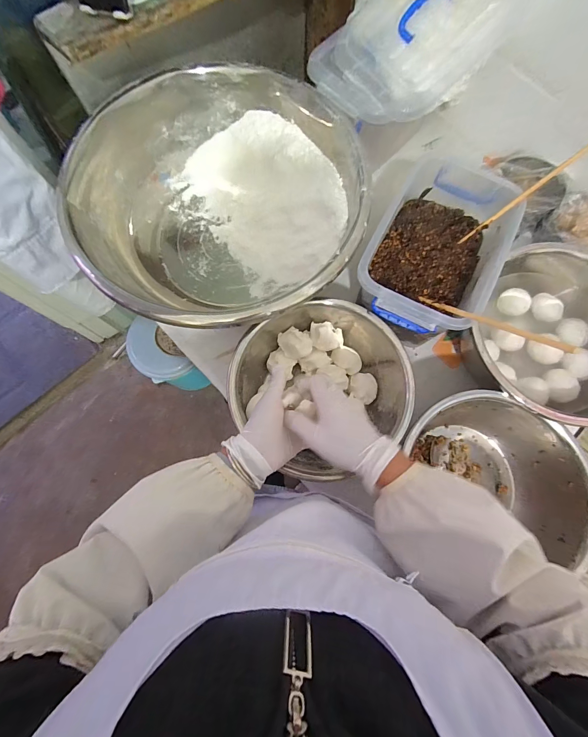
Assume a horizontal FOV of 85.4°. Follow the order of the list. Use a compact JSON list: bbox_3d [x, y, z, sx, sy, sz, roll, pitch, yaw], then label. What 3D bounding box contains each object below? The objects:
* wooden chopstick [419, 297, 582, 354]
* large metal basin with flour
[{"bbox_3d":[0.253,-0.064,0.421,0.013,0.010,0.215,-35,37,-8],"label":"wooden chopstick"},{"bbox_3d":[-0.124,-0.282,0.578,0.471,0.154,0.453,0,76,0],"label":"large metal basin with flour"}]

